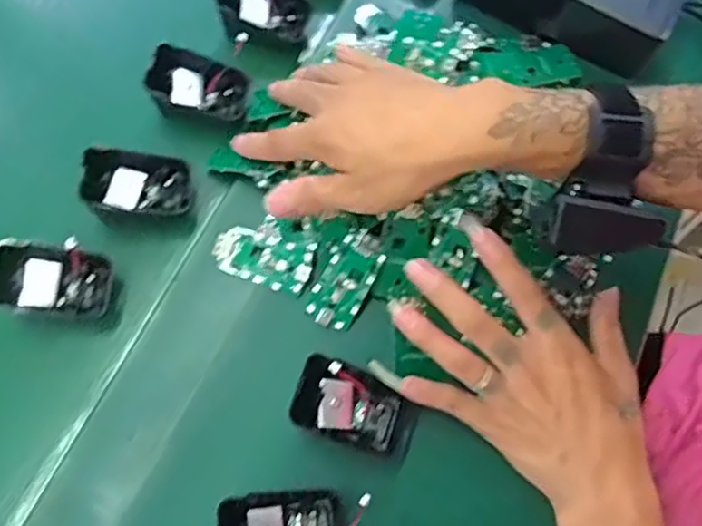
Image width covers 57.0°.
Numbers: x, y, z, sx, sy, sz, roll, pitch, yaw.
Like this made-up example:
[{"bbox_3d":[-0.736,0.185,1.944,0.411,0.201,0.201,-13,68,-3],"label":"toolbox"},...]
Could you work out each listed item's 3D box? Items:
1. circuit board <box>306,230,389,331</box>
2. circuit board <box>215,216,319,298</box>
[{"bbox_3d":[-0.002,0.011,0.416,0.032,0.004,0.064,29,92,2],"label":"circuit board"},{"bbox_3d":[-0.055,-0.007,0.426,0.064,0.011,0.043,16,81,6],"label":"circuit board"}]

